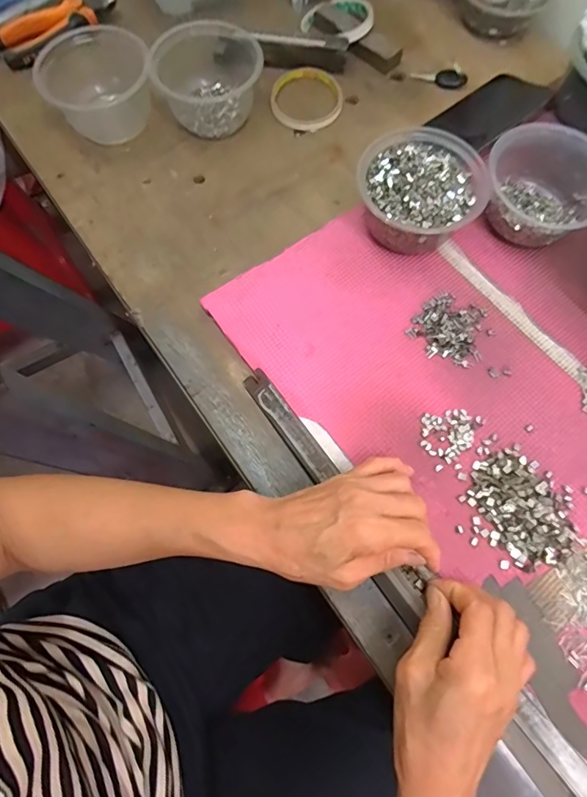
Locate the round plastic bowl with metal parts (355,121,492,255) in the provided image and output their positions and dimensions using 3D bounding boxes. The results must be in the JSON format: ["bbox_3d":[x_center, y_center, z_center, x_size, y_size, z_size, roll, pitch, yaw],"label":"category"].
[{"bbox_3d":[0.119,-0.195,0.438,0.111,0.060,0.114,0,70,0],"label":"round plastic bowl with metal parts"}]

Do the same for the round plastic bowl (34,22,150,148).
[{"bbox_3d":[-0.208,-0.334,0.493,0.114,0.059,0.108,0,70,0],"label":"round plastic bowl"}]

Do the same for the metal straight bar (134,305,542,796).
[{"bbox_3d":[0.064,0.171,0.350,0.046,0.007,0.658,-34,74,-11],"label":"metal straight bar"}]

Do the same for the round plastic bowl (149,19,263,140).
[{"bbox_3d":[-0.094,-0.360,0.500,0.108,0.065,0.127,-10,71,-3],"label":"round plastic bowl"}]

